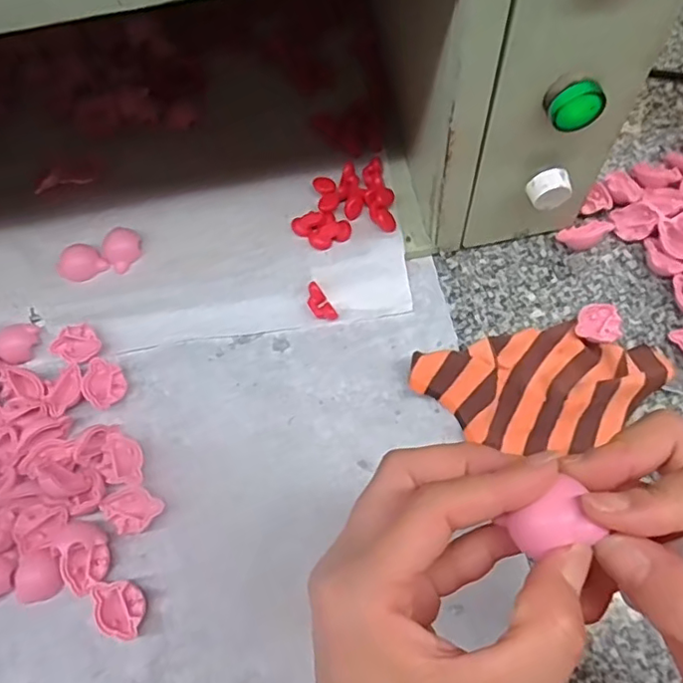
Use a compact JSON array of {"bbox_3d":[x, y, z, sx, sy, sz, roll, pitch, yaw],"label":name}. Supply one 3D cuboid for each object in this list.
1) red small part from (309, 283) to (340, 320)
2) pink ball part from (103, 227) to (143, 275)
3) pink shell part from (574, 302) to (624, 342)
[{"bbox_3d":[-0.016,-0.027,0.422,0.014,0.004,0.030,-33,90,-9],"label":"red small part"},{"bbox_3d":[-0.161,-0.068,0.433,0.024,0.015,0.030,32,72,16],"label":"pink ball part"},{"bbox_3d":[0.176,-0.012,0.403,0.030,0.015,0.030,-1,66,3],"label":"pink shell part"}]

